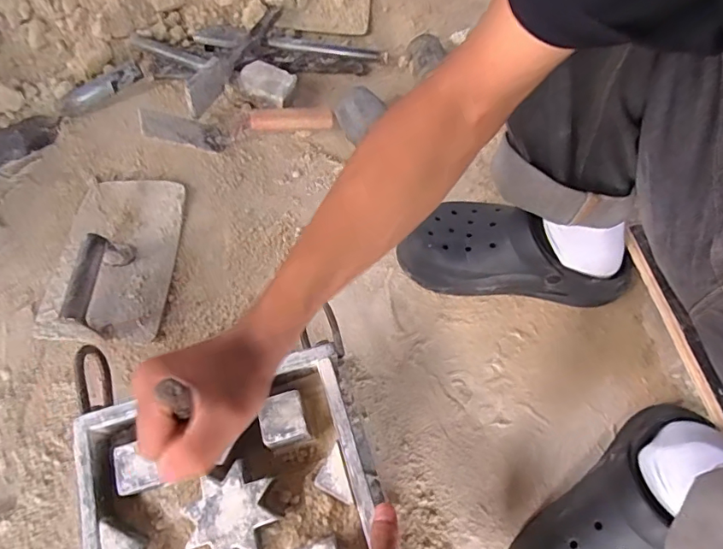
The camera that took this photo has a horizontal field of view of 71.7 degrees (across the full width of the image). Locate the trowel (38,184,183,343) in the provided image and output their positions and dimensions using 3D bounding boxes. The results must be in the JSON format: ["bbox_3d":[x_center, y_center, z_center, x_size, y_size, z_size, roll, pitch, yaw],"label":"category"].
[{"bbox_3d":[-0.306,-0.038,0.598,0.142,0.074,0.225,1,66,0],"label":"trowel"}]

